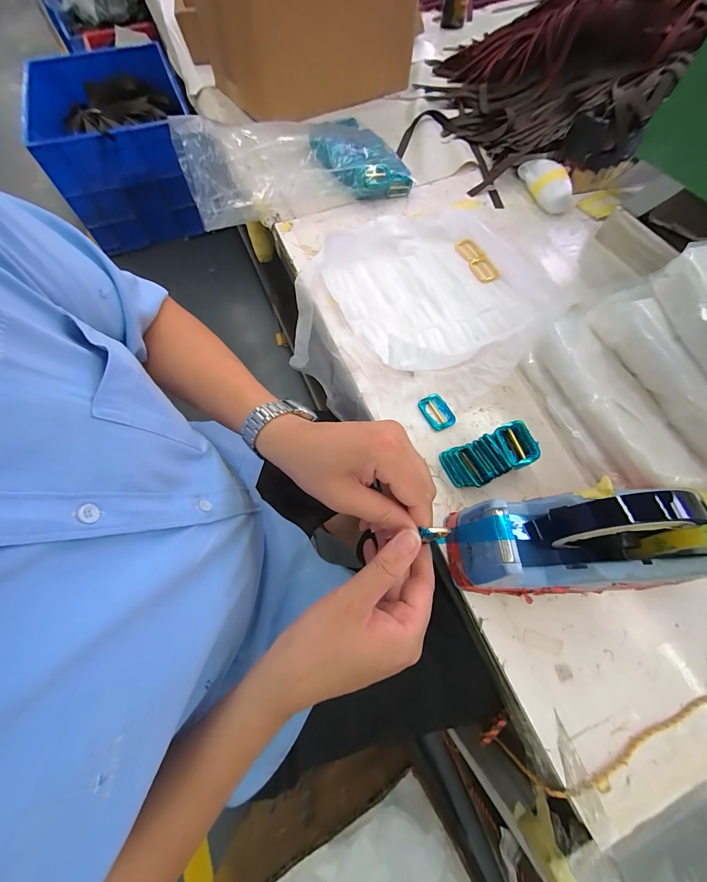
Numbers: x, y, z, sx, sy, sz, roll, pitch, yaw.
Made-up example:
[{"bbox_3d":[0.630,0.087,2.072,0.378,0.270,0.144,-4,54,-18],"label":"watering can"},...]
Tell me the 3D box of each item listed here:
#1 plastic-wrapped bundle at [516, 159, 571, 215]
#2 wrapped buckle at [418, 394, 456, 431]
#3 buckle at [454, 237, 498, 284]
[{"bbox_3d":[0.330,-0.442,0.560,0.048,0.041,0.114,-11,66,-6],"label":"plastic-wrapped bundle"},{"bbox_3d":[0.099,-0.035,0.387,0.030,0.004,0.046,-31,70,-14],"label":"wrapped buckle"},{"bbox_3d":[0.189,-0.277,0.497,0.033,0.007,0.090,-19,67,-9],"label":"buckle"}]

